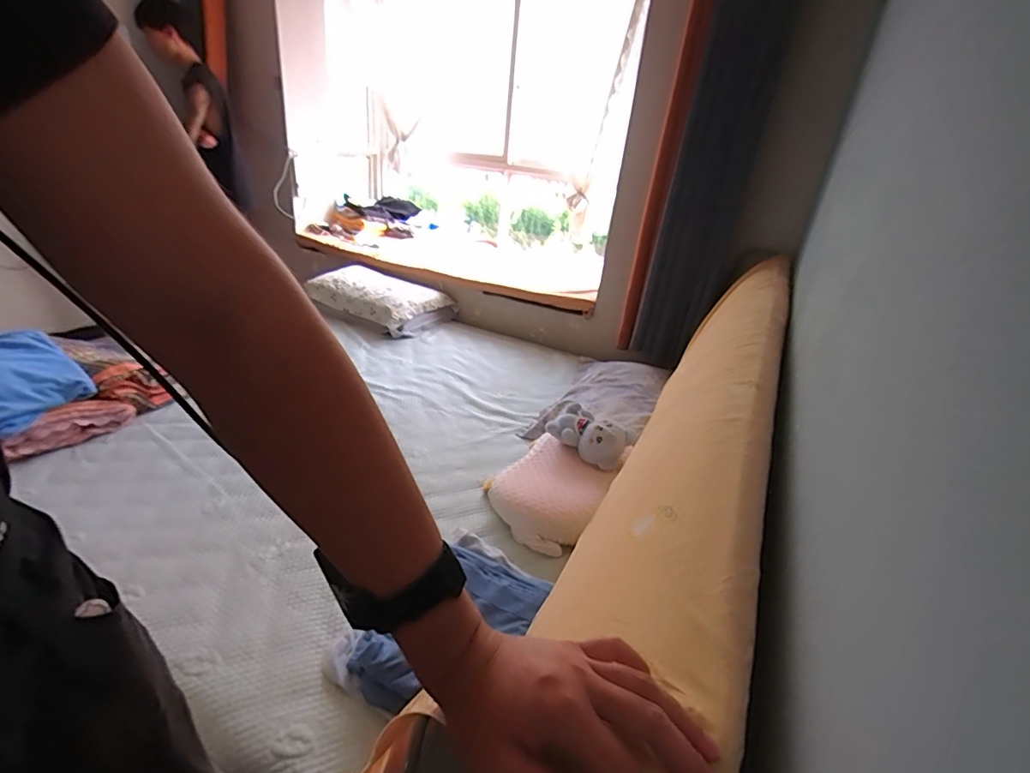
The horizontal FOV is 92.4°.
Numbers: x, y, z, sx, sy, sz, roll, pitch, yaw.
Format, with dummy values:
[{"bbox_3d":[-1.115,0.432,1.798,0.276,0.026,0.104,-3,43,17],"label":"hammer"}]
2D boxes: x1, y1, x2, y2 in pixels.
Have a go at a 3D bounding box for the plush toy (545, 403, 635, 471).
[{"bbox_3d":[0.232,0.150,1.543,0.118,0.097,0.258,-16,33,-39],"label":"plush toy"}]

